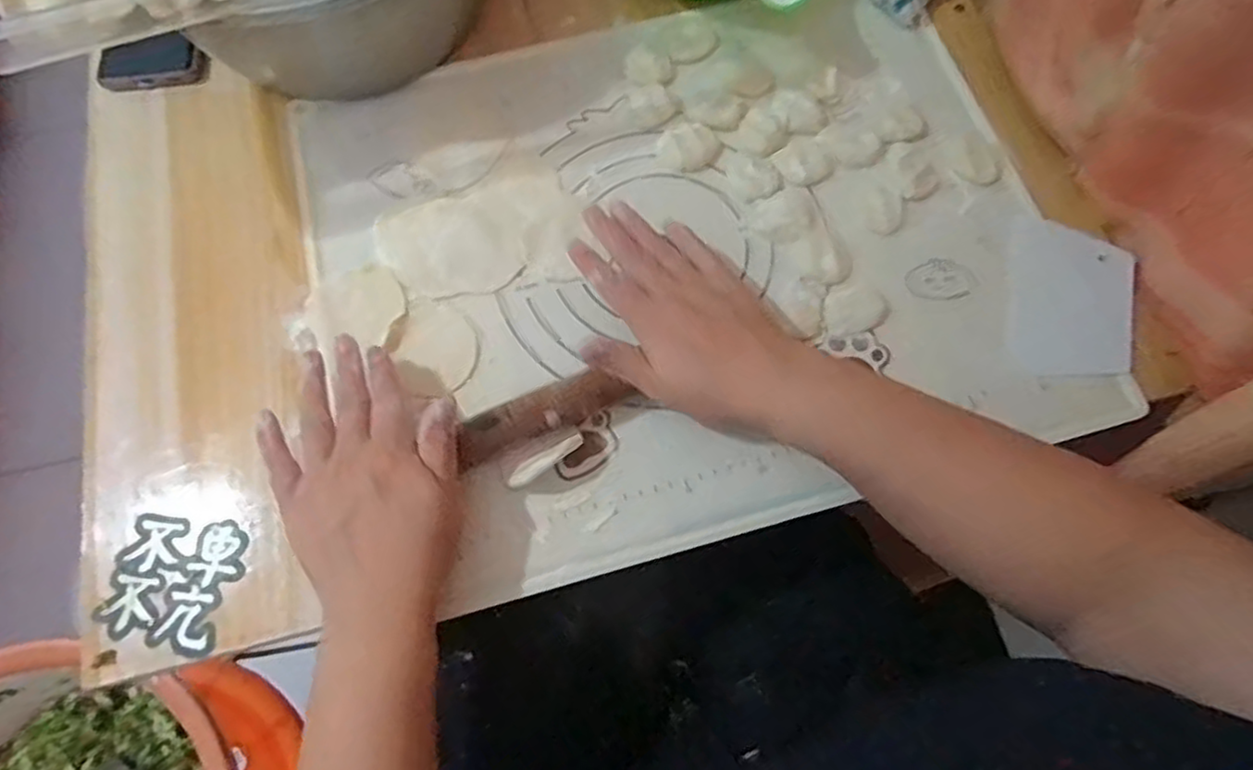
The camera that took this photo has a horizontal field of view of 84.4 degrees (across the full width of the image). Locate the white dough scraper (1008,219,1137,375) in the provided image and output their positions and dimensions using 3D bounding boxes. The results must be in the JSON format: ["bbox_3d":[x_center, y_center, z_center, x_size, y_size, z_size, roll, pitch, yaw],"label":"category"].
[{"bbox_3d":[0.301,-0.058,0.467,0.083,0.010,0.110,10,71,2],"label":"white dough scraper"}]

